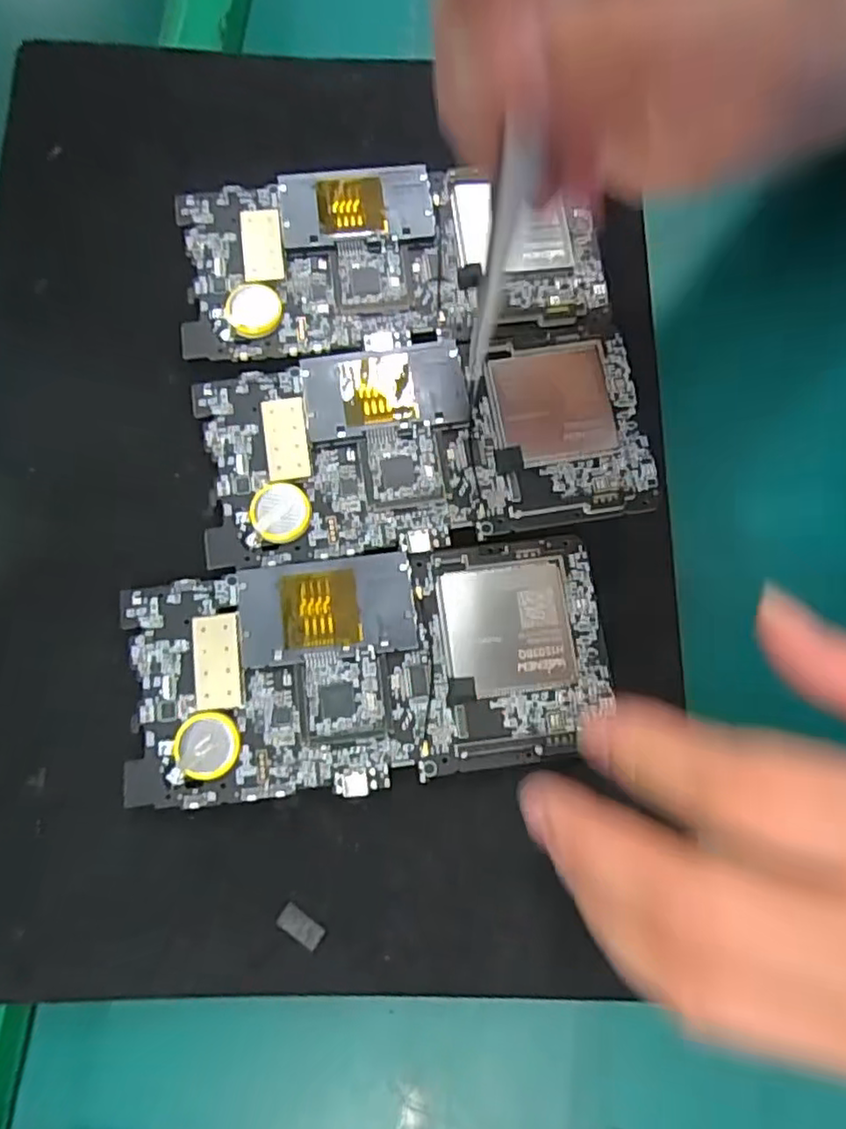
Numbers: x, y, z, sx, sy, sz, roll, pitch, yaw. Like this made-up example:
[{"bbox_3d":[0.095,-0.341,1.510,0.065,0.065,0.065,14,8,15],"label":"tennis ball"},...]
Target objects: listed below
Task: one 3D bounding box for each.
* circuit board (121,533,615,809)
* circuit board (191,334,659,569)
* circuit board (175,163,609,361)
[{"bbox_3d":[-0.017,0.032,0.216,0.152,0.006,0.073,-8,76,3],"label":"circuit board"},{"bbox_3d":[0.000,-0.044,0.235,0.152,0.009,0.072,-10,76,2],"label":"circuit board"},{"bbox_3d":[-0.011,-0.116,0.248,0.152,0.007,0.071,-6,77,3],"label":"circuit board"}]

